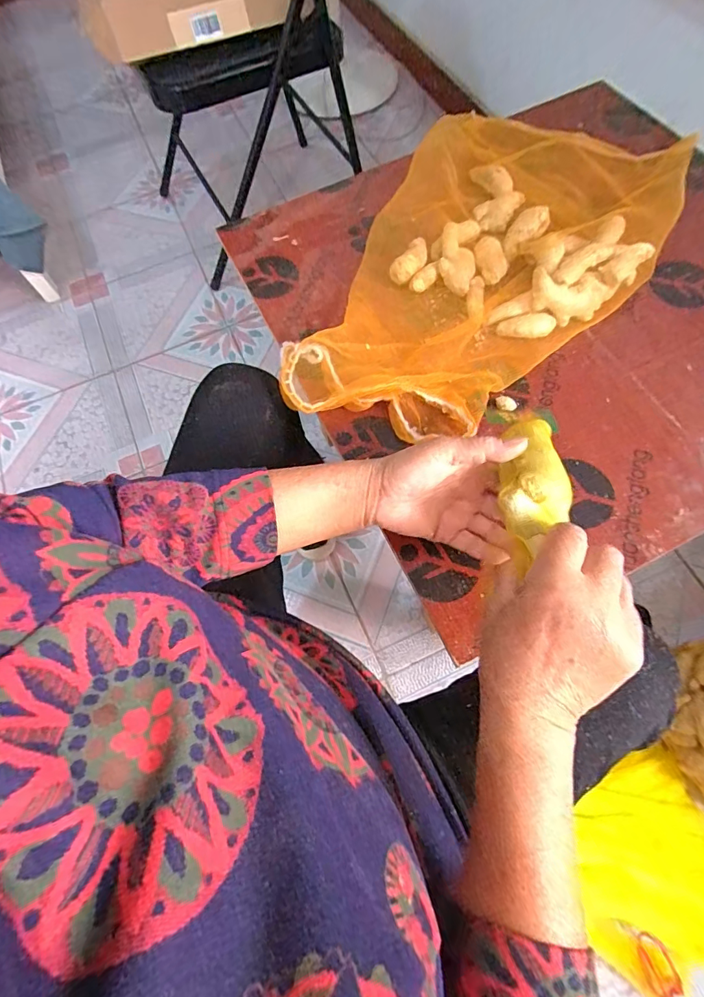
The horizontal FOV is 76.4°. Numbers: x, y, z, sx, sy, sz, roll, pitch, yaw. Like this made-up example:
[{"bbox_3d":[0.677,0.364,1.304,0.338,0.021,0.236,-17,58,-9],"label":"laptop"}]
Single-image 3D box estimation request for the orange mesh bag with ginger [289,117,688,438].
[{"bbox_3d":[0.175,-0.292,0.531,0.311,0.064,0.545,25,73,11],"label":"orange mesh bag with ginger"}]

